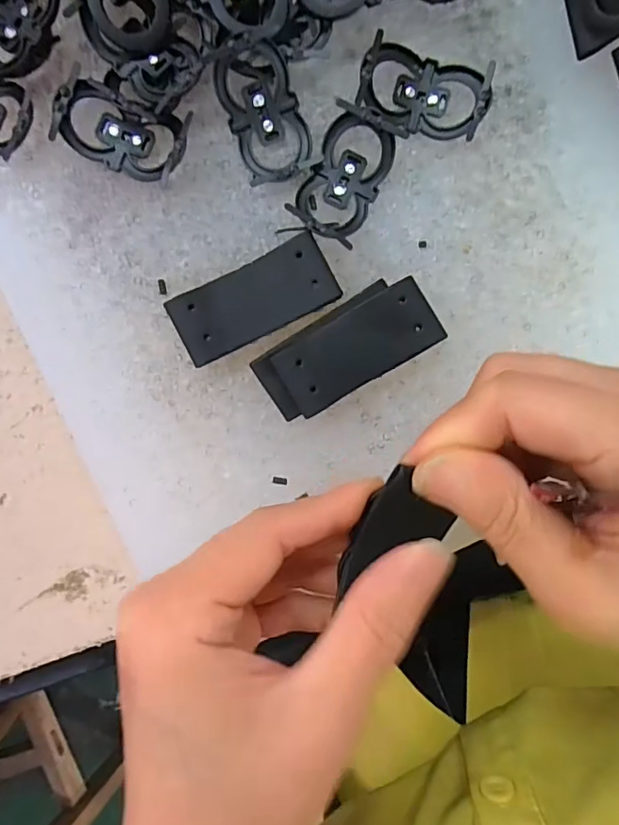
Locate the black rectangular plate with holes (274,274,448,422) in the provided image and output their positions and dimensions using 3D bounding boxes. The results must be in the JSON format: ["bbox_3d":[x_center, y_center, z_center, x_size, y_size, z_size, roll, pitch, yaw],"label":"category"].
[{"bbox_3d":[0.018,-0.024,0.194,0.059,0.004,0.026,-30,99,1],"label":"black rectangular plate with holes"}]

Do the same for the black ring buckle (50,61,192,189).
[{"bbox_3d":[-0.070,-0.105,0.194,0.043,0.012,0.027,23,93,-3],"label":"black ring buckle"}]

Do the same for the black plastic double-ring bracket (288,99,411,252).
[{"bbox_3d":[0.013,-0.088,0.197,0.027,0.013,0.048,27,92,-3],"label":"black plastic double-ring bracket"}]

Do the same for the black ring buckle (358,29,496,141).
[{"bbox_3d":[0.043,-0.119,0.196,0.047,0.013,0.027,16,93,-3],"label":"black ring buckle"}]

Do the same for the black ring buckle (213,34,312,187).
[{"bbox_3d":[-0.017,-0.110,0.194,0.026,0.011,0.046,-20,112,1],"label":"black ring buckle"}]

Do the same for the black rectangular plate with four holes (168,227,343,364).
[{"bbox_3d":[-0.020,-0.042,0.196,0.059,0.012,0.026,-27,94,0],"label":"black rectangular plate with four holes"}]

